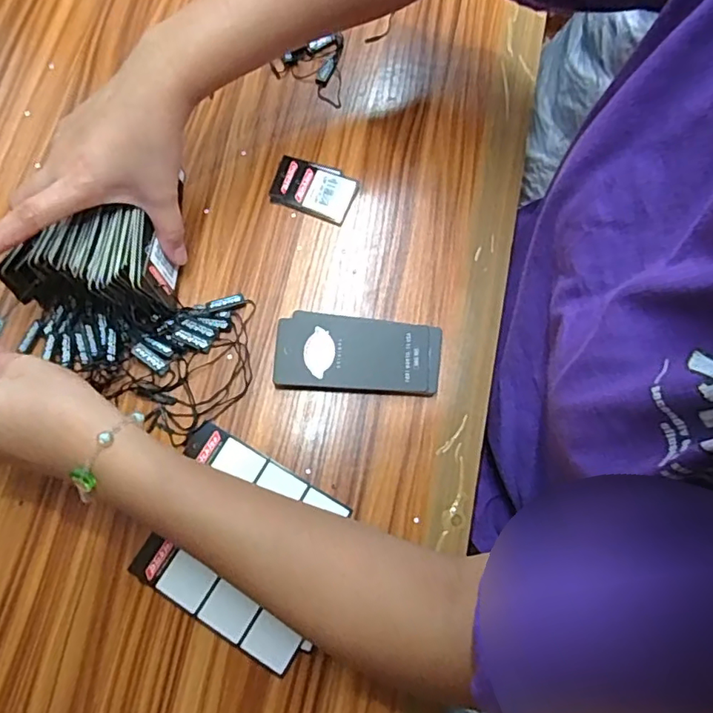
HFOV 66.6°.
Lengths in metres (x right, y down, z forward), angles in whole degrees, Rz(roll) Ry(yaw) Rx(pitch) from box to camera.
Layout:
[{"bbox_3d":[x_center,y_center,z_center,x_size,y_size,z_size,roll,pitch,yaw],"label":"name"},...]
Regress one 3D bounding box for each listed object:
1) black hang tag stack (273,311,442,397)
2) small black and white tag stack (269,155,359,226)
[{"bbox_3d":[0.001,-0.001,0.390,0.116,0.010,0.054,5,74,0],"label":"black hang tag stack"},{"bbox_3d":[-0.034,-0.132,0.428,0.065,0.004,0.044,20,75,4],"label":"small black and white tag stack"}]

